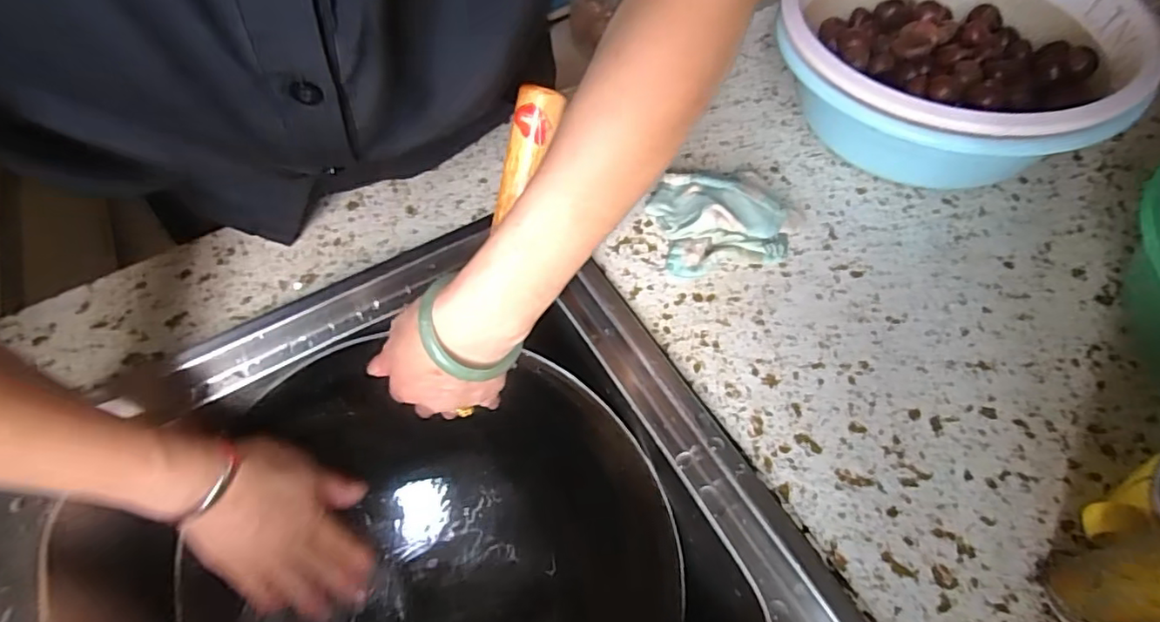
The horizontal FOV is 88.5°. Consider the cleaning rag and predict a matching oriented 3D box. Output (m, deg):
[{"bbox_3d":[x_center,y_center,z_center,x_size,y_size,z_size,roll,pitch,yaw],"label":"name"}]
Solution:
[{"bbox_3d":[0.110,-0.071,0.444,0.106,0.031,0.080,-12,57,-4],"label":"cleaning rag"}]

